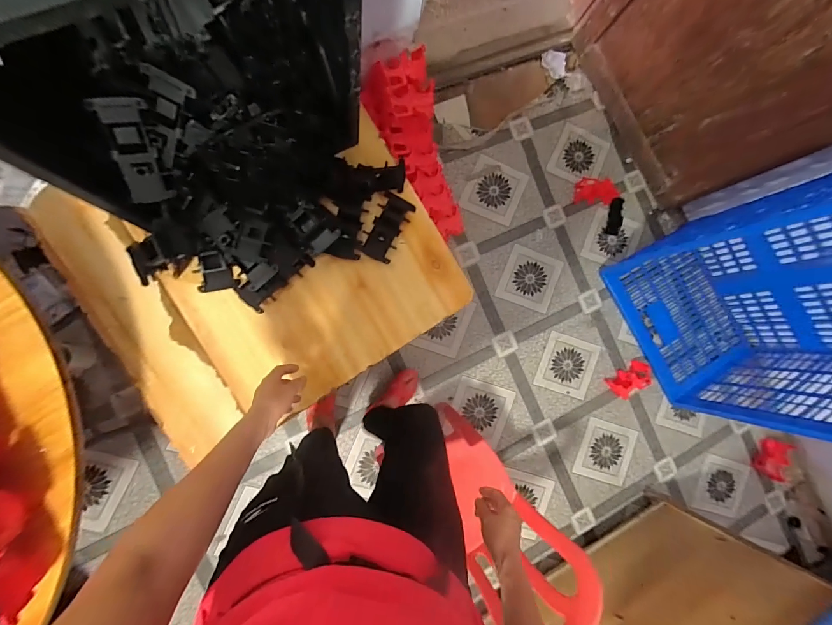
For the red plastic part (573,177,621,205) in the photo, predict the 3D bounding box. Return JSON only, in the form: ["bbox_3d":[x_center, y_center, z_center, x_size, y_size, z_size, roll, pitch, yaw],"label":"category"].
[{"bbox_3d":[0.718,-0.473,1.419,0.197,0.058,0.099,0,87,-9],"label":"red plastic part"}]

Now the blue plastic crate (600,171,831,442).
[{"bbox_3d":[1.133,-0.009,1.091,0.429,0.799,0.647,-28,92,-9],"label":"blue plastic crate"}]

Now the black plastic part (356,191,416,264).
[{"bbox_3d":[-0.058,-0.174,0.746,0.065,0.019,0.139,27,81,-8],"label":"black plastic part"}]

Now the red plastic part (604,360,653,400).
[{"bbox_3d":[0.831,0.260,1.408,0.169,0.036,0.104,-32,92,-9],"label":"red plastic part"}]

